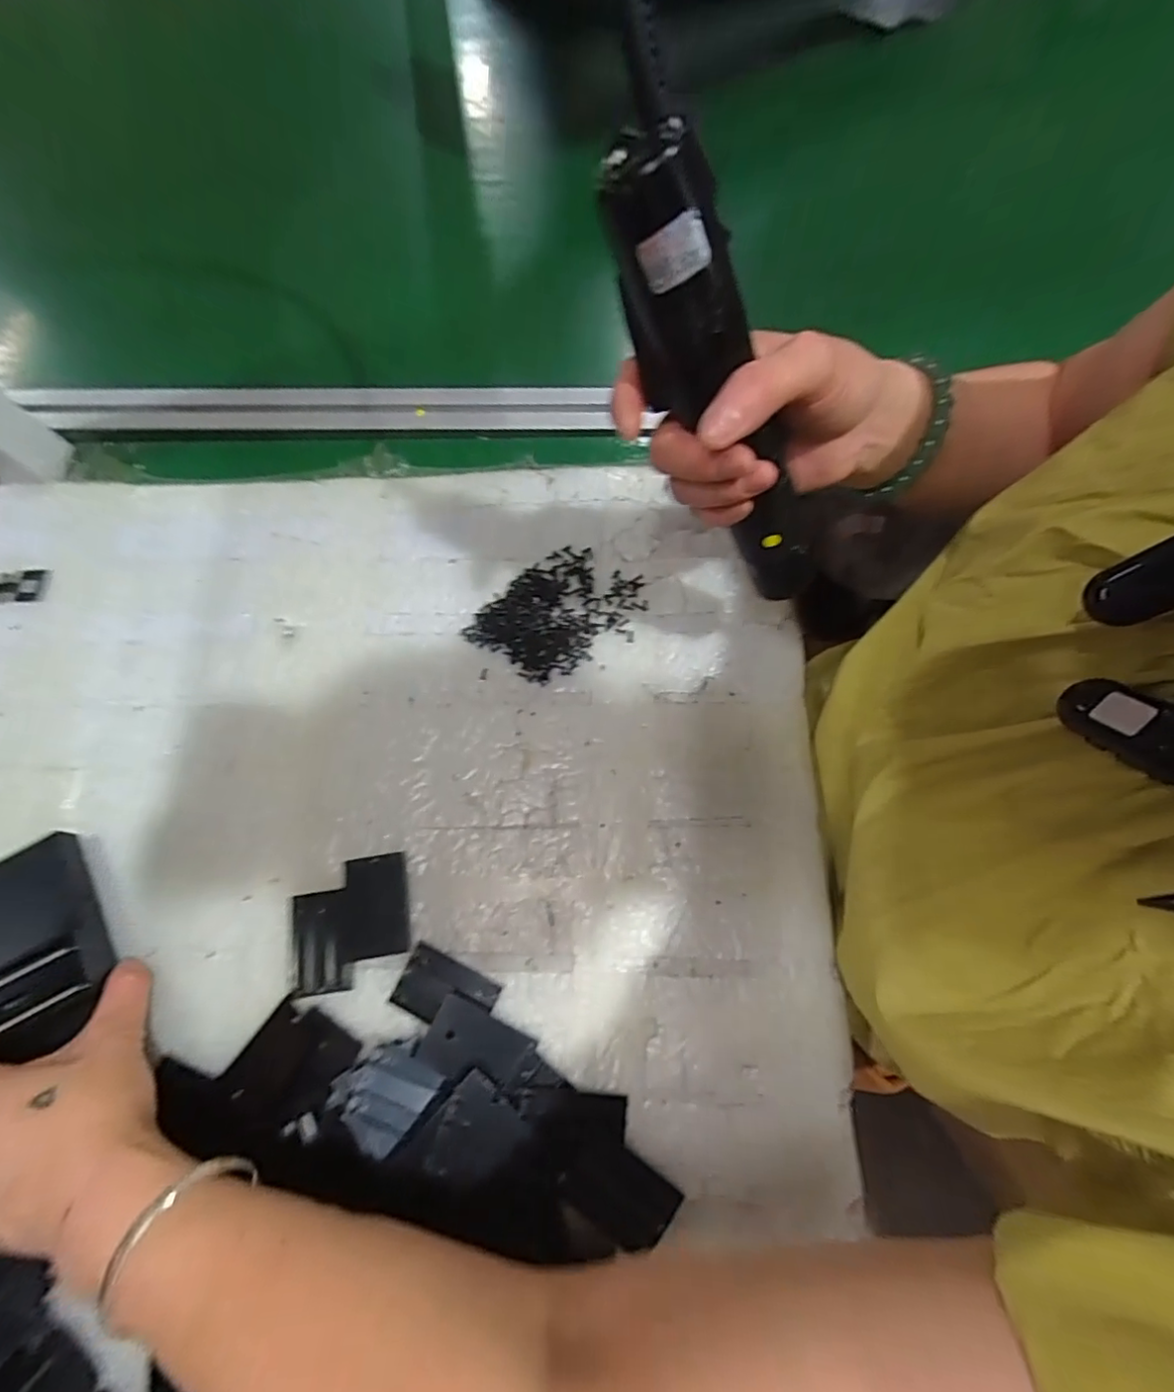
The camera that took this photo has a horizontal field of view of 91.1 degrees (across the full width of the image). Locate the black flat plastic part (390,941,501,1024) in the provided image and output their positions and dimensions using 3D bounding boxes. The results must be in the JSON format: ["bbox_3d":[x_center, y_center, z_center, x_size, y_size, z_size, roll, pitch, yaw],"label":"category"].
[{"bbox_3d":[-0.079,0.165,0.317,0.053,0.005,0.033,24,74,9],"label":"black flat plastic part"}]

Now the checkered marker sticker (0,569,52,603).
[{"bbox_3d":[-0.411,-0.079,0.414,0.046,0.004,0.026,-1,72,2],"label":"checkered marker sticker"}]

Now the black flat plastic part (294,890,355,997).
[{"bbox_3d":[-0.152,0.140,0.330,0.034,0.005,0.054,-14,72,-2],"label":"black flat plastic part"}]

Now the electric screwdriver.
[{"bbox_3d":[0.058,-0.116,0.246,0.037,0.195,0.027,22,70,46],"label":"electric screwdriver"}]

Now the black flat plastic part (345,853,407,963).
[{"bbox_3d":[-0.123,0.121,0.333,0.035,0.006,0.054,-9,72,-1],"label":"black flat plastic part"}]

